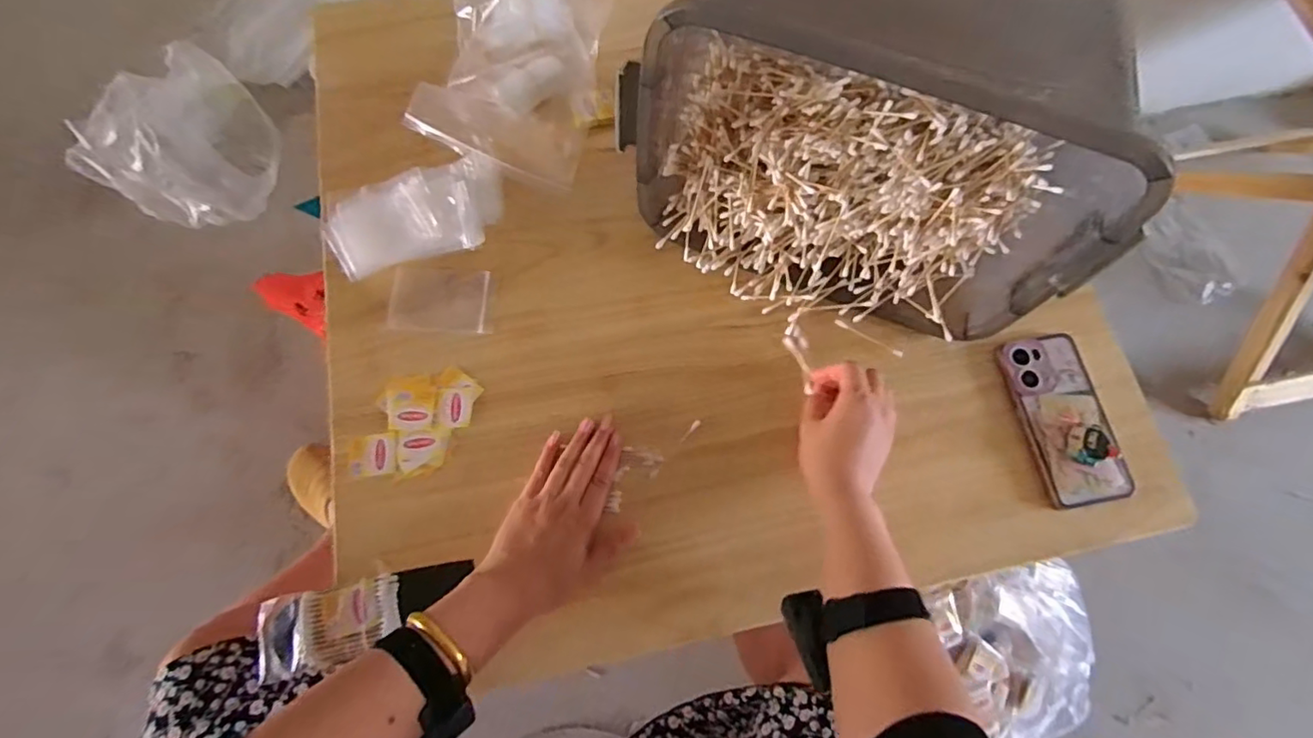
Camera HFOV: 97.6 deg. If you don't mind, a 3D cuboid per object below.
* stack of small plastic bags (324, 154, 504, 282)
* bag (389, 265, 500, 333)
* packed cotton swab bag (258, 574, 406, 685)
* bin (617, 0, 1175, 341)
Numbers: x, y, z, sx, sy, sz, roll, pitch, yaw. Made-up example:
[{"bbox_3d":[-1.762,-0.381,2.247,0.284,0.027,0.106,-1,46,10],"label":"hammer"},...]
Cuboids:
[{"bbox_3d":[-0.243,-0.159,0.584,0.178,0.022,0.100,-22,74,-9],"label":"stack of small plastic bags"},{"bbox_3d":[-0.214,-0.070,0.578,0.102,0.007,0.065,4,83,-4],"label":"bag"},{"bbox_3d":[-0.274,0.216,0.478,0.113,0.013,0.062,-11,73,-5],"label":"packed cotton swab bag"},{"bbox_3d":[0.185,-0.190,0.503,0.393,0.239,0.236,26,73,6],"label":"bin"}]

